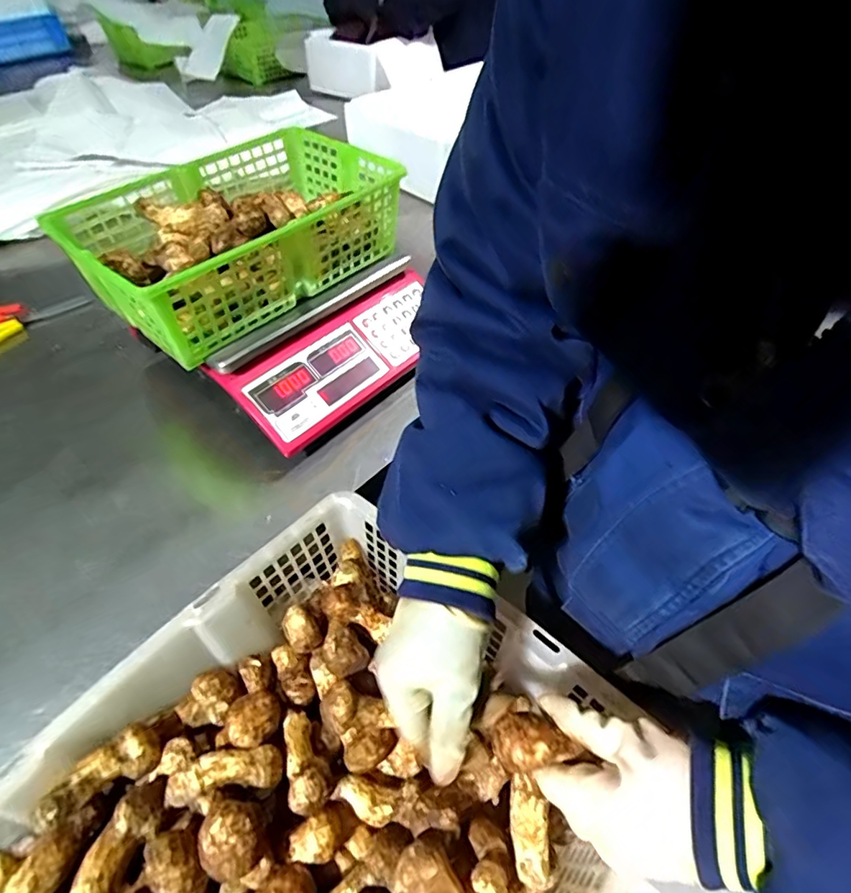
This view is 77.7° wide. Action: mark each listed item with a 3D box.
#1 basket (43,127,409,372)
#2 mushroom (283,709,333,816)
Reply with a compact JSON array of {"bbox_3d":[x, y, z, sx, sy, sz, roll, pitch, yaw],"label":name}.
[{"bbox_3d":[-0.210,-0.245,0.605,0.213,0.107,0.331,35,57,26],"label":"basket"},{"bbox_3d":[-0.094,0.246,0.417,0.032,0.022,0.072,-12,50,-11],"label":"mushroom"}]

